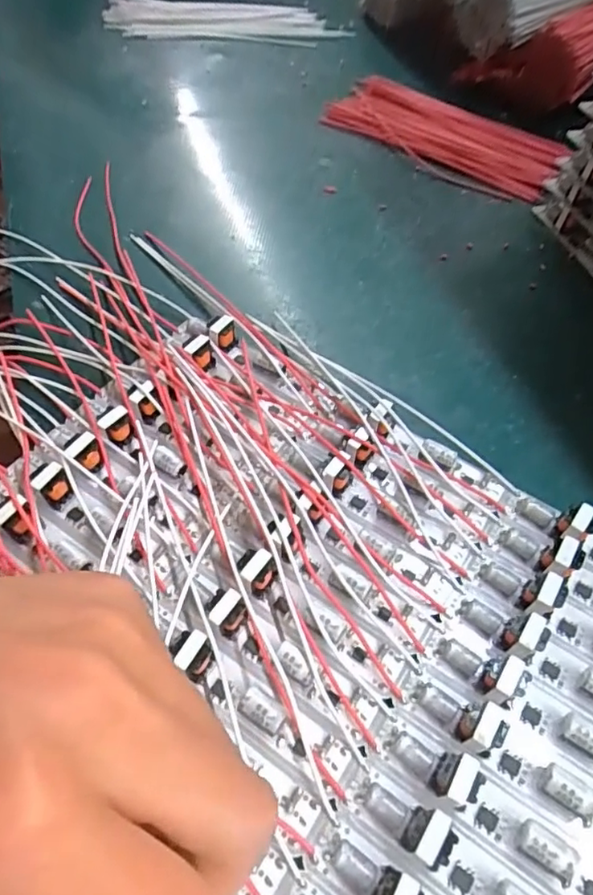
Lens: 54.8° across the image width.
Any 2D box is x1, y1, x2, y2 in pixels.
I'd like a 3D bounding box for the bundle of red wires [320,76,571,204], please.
[{"bbox_3d":[0.088,-0.185,0.336,0.137,0.011,0.062,30,60,17],"label":"bundle of red wires"}]

